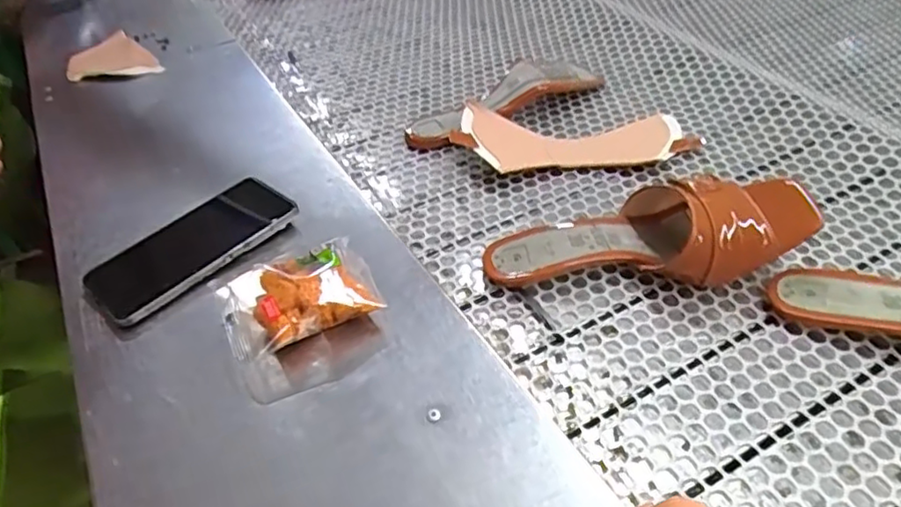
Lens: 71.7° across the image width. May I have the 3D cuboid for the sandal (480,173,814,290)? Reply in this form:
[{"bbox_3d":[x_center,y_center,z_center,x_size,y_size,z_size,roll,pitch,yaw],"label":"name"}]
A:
[{"bbox_3d":[0.147,-0.015,0.479,0.232,0.061,0.083,-9,41,16],"label":"sandal"}]

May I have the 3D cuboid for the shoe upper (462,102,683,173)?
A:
[{"bbox_3d":[0.123,-0.116,0.602,0.210,0.039,0.082,-7,43,-1],"label":"shoe upper"}]

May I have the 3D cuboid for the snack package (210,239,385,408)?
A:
[{"bbox_3d":[-0.105,0.035,0.434,0.102,0.033,0.117,-21,45,-15],"label":"snack package"}]

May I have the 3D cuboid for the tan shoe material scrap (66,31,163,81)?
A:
[{"bbox_3d":[-0.406,-0.236,0.764,0.111,0.041,0.062,1,45,3],"label":"tan shoe material scrap"}]

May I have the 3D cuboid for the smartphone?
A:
[{"bbox_3d":[-0.204,-0.006,0.498,0.079,0.015,0.158,31,54,33],"label":"smartphone"}]

